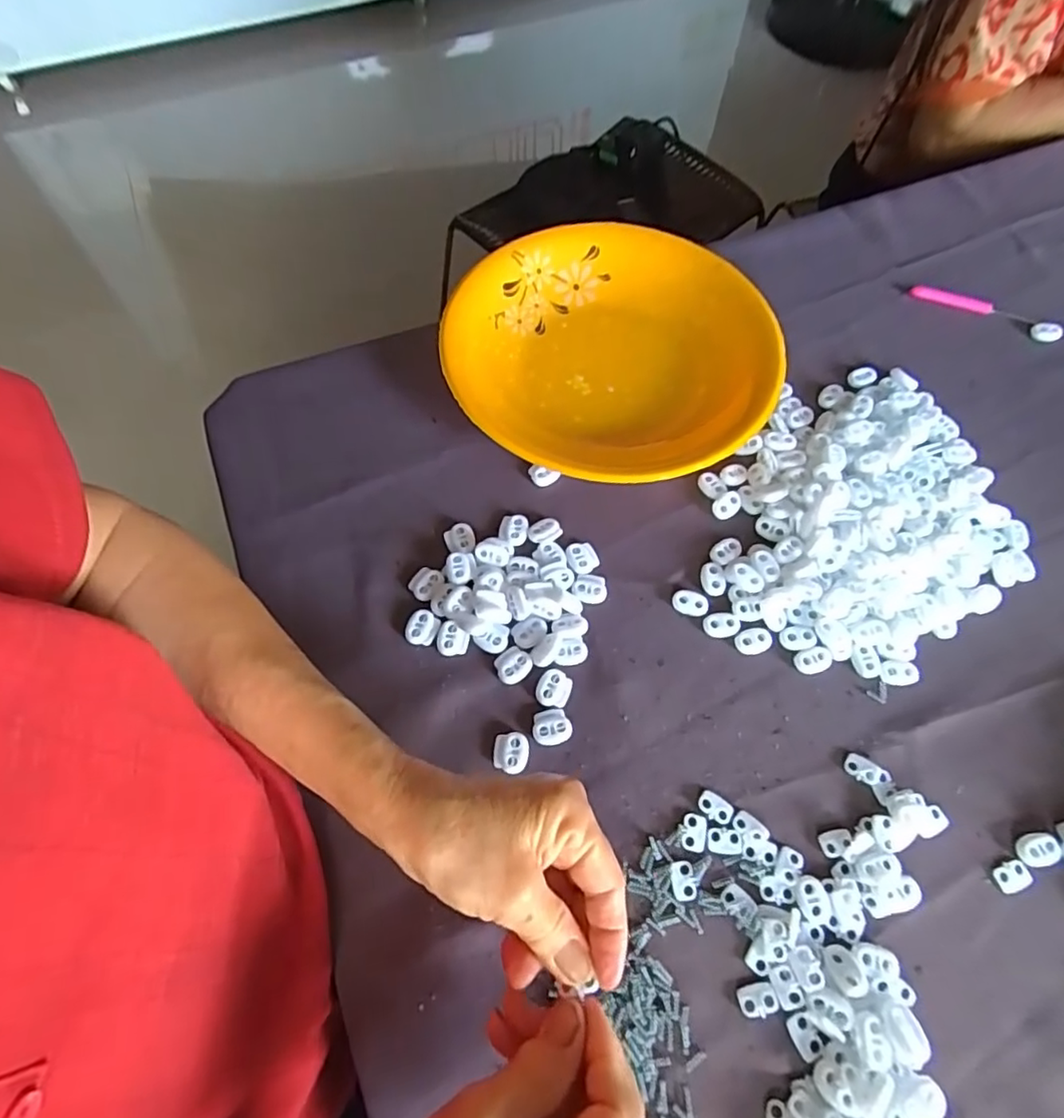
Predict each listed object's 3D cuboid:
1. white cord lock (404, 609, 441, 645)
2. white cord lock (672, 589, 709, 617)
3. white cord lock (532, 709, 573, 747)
[{"bbox_3d":[-0.067,0.043,0.373,0.019,0.005,0.021,23,66,9],"label":"white cord lock"},{"bbox_3d":[0.101,0.028,0.383,0.022,0.004,0.015,13,64,5],"label":"white cord lock"},{"bbox_3d":[0.012,0.098,0.350,0.023,0.004,0.020,-10,65,-6],"label":"white cord lock"}]

